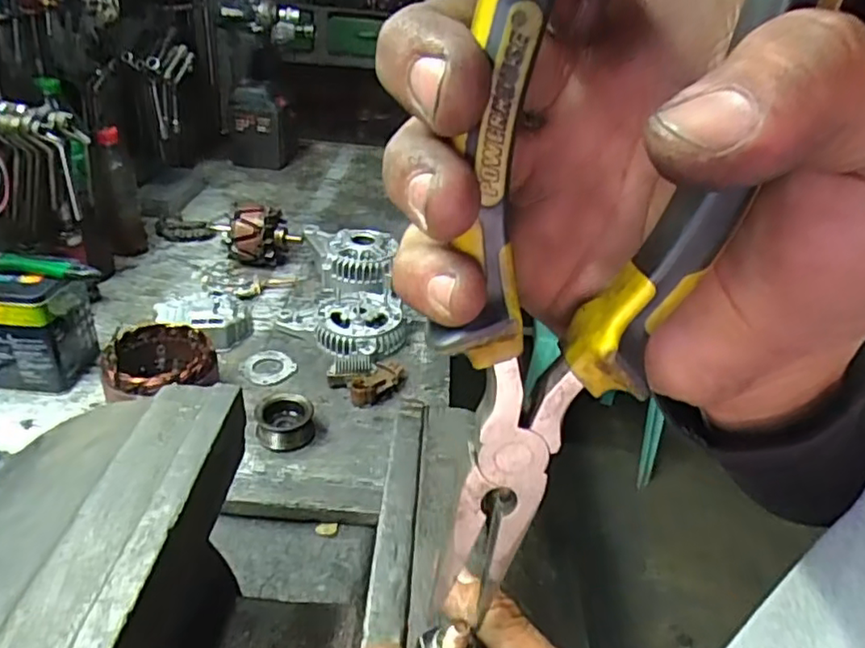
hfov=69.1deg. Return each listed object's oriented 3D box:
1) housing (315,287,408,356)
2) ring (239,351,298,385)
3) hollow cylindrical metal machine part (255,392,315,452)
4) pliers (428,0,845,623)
[{"bbox_3d":[-0.095,-0.001,0.831,0.114,0.039,0.123,2,31,-7],"label":"housing"},{"bbox_3d":[-0.202,0.053,0.764,0.063,0.006,0.057,26,37,31],"label":"ring"},{"bbox_3d":[-0.157,0.103,0.667,0.057,0.030,0.063,-3,32,-14],"label":"hollow cylindrical metal machine part"},{"bbox_3d":[0.039,-0.004,0.152,0.071,0.171,0.016,0,27,-9],"label":"pliers"}]

